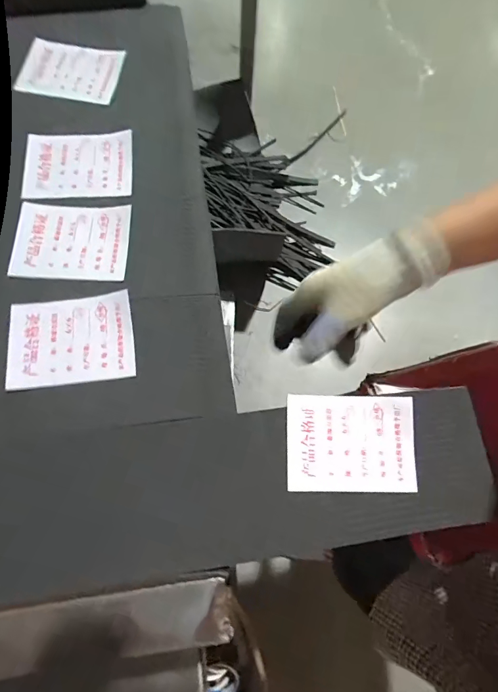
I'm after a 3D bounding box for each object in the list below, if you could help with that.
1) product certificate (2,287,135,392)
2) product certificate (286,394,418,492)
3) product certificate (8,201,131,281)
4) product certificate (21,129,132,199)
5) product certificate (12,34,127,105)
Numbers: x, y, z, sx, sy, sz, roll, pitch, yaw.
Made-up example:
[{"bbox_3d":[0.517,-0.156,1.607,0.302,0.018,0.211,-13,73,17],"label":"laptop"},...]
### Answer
[{"bbox_3d":[-0.152,-0.007,0.322,0.103,0.006,0.076,-6,73,-3],"label":"product certificate"},{"bbox_3d":[0.084,0.079,0.309,0.104,0.006,0.075,2,74,-2],"label":"product certificate"},{"bbox_3d":[-0.165,-0.099,0.350,0.106,0.006,0.077,2,73,-1],"label":"product certificate"},{"bbox_3d":[-0.170,-0.182,0.375,0.103,0.004,0.076,-4,73,-3],"label":"product certificate"},{"bbox_3d":[-0.191,-0.303,0.413,0.101,0.007,0.081,15,75,0],"label":"product certificate"}]

